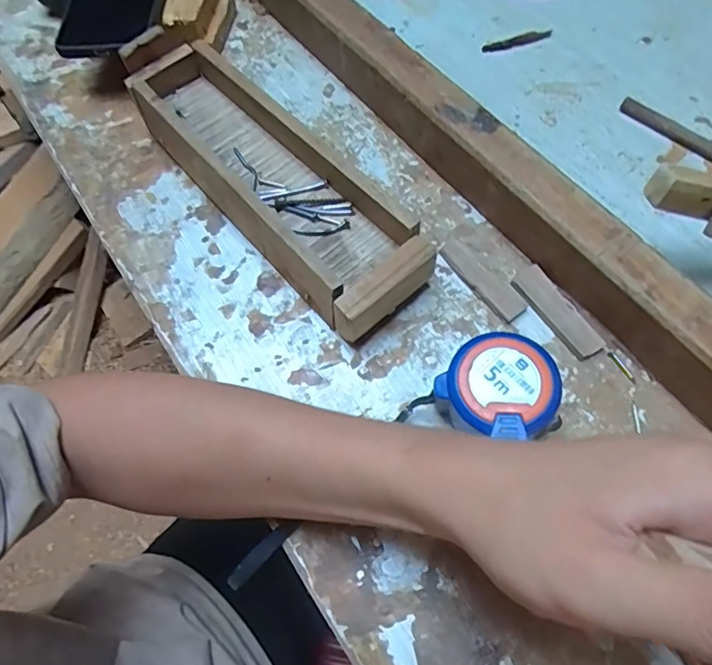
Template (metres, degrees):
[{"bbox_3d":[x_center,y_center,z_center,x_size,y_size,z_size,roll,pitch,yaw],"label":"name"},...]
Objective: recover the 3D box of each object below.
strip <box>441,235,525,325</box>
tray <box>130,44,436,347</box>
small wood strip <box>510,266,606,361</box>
[{"bbox_3d":[0.084,-0.036,0.359,0.021,0.008,0.070,-34,66,-14],"label":"strip"},{"bbox_3d":[-0.059,-0.107,0.377,0.077,0.051,0.269,-36,66,-15],"label":"tray"},{"bbox_3d":[0.129,-0.013,0.345,0.023,0.008,0.070,-26,64,-11],"label":"small wood strip"}]

